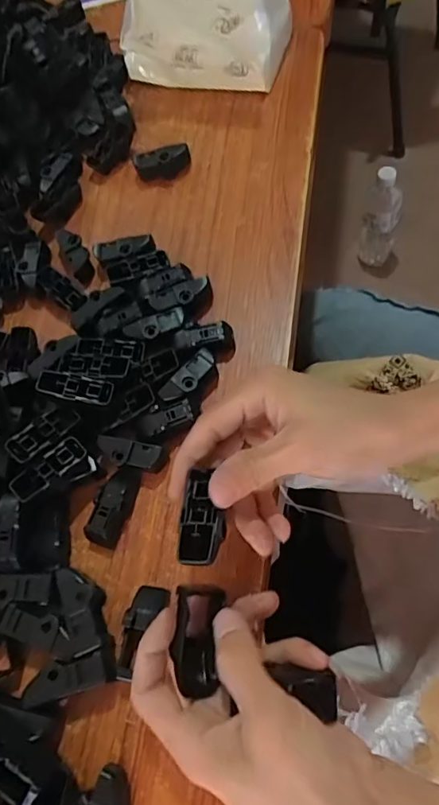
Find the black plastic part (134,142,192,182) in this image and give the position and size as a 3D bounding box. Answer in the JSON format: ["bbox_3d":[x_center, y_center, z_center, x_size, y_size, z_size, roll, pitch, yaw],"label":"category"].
[{"bbox_3d":[-0.047,-0.199,0.433,0.046,0.022,0.023,-12,65,5],"label":"black plastic part"}]

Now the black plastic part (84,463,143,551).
[{"bbox_3d":[-0.064,0.062,0.323,0.022,0.015,0.051,12,70,15],"label":"black plastic part"}]

